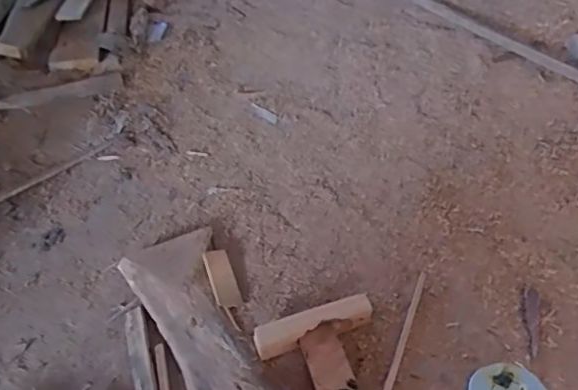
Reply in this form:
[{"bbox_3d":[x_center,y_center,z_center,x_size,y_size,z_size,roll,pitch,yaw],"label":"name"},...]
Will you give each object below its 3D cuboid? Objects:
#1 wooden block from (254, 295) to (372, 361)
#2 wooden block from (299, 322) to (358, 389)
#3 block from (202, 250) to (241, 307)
[{"bbox_3d":[0.040,0.212,0.920,0.195,0.051,0.047,-14,46,-11],"label":"wooden block"},{"bbox_3d":[0.064,0.273,0.863,0.058,0.040,0.153,-13,46,-10],"label":"wooden block"},{"bbox_3d":[-0.121,0.148,1.019,0.047,0.007,0.125,3,45,-28],"label":"block"}]

